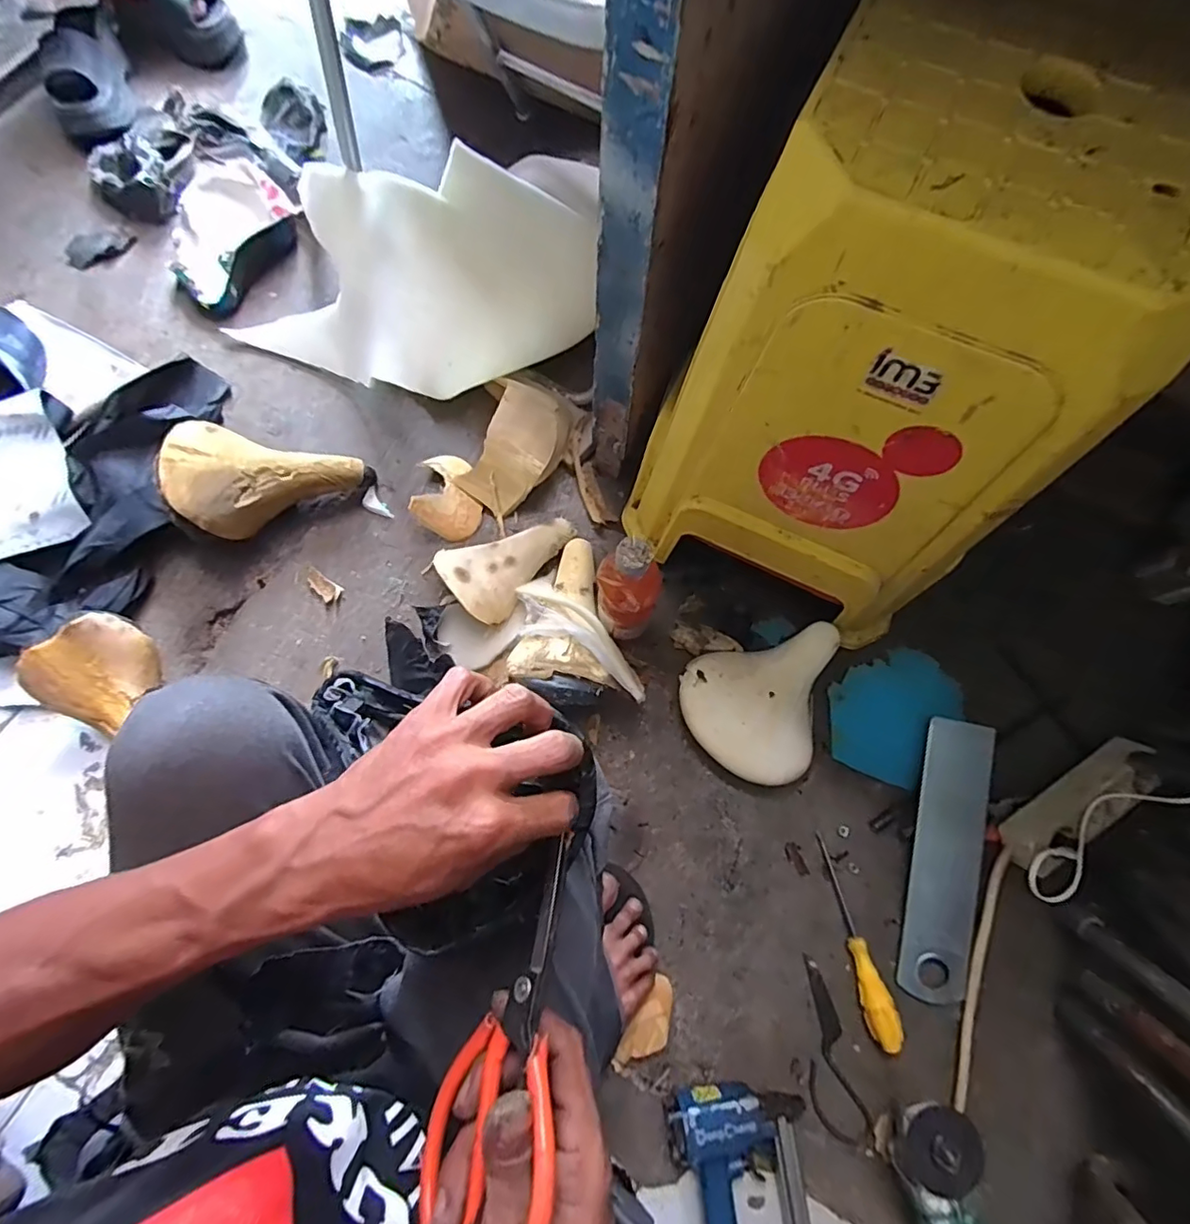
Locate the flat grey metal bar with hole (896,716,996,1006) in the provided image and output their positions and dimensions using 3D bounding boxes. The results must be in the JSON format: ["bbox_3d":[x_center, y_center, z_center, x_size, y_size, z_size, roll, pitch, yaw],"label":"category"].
[{"bbox_3d":[0.406,0.281,0.634,0.076,0.012,0.303,11,84,6],"label":"flat grey metal bar with hole"}]

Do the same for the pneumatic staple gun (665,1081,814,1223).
[{"bbox_3d":[0.163,0.608,0.553,0.139,0.050,0.247,-11,77,-3],"label":"pneumatic staple gun"}]

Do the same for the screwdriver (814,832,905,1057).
[{"bbox_3d":[0.292,0.371,0.621,0.031,0.031,0.220,-16,77,-4],"label":"screwdriver"}]

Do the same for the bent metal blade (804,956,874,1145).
[{"bbox_3d":[0.251,0.483,0.610,0.054,0.009,0.183,-14,77,-4],"label":"bent metal blade"}]

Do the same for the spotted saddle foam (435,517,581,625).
[{"bbox_3d":[-0.126,-0.079,0.725,0.121,0.050,0.175,34,78,8],"label":"spotted saddle foam"}]

